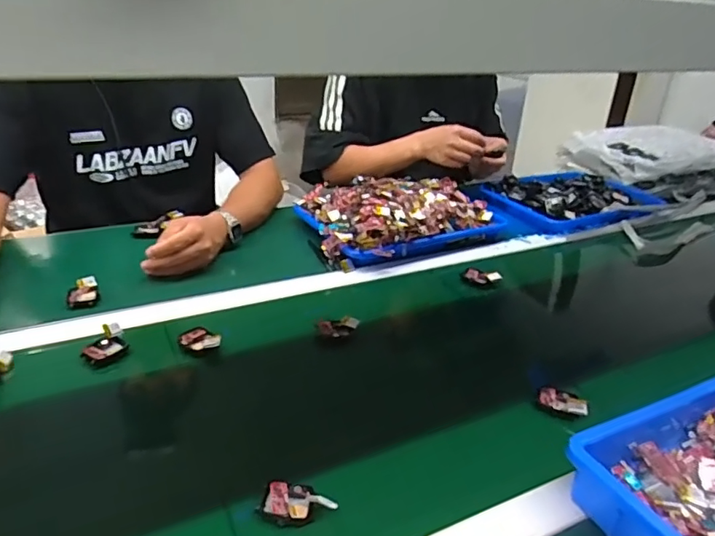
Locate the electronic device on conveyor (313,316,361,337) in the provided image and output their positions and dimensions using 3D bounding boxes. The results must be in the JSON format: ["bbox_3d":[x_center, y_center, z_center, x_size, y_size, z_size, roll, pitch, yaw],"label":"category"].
[{"bbox_3d":[-0.025,0.076,0.698,0.050,0.016,0.031,-13,31,-27],"label":"electronic device on conveyor"}]

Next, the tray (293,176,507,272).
[{"bbox_3d":[0.069,-0.101,0.971,0.328,0.074,0.228,-14,31,-28],"label":"tray"}]

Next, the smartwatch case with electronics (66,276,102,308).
[{"bbox_3d":[-0.364,0.033,0.722,0.039,0.027,0.035,-11,30,-23],"label":"smartwatch case with electronics"}]

